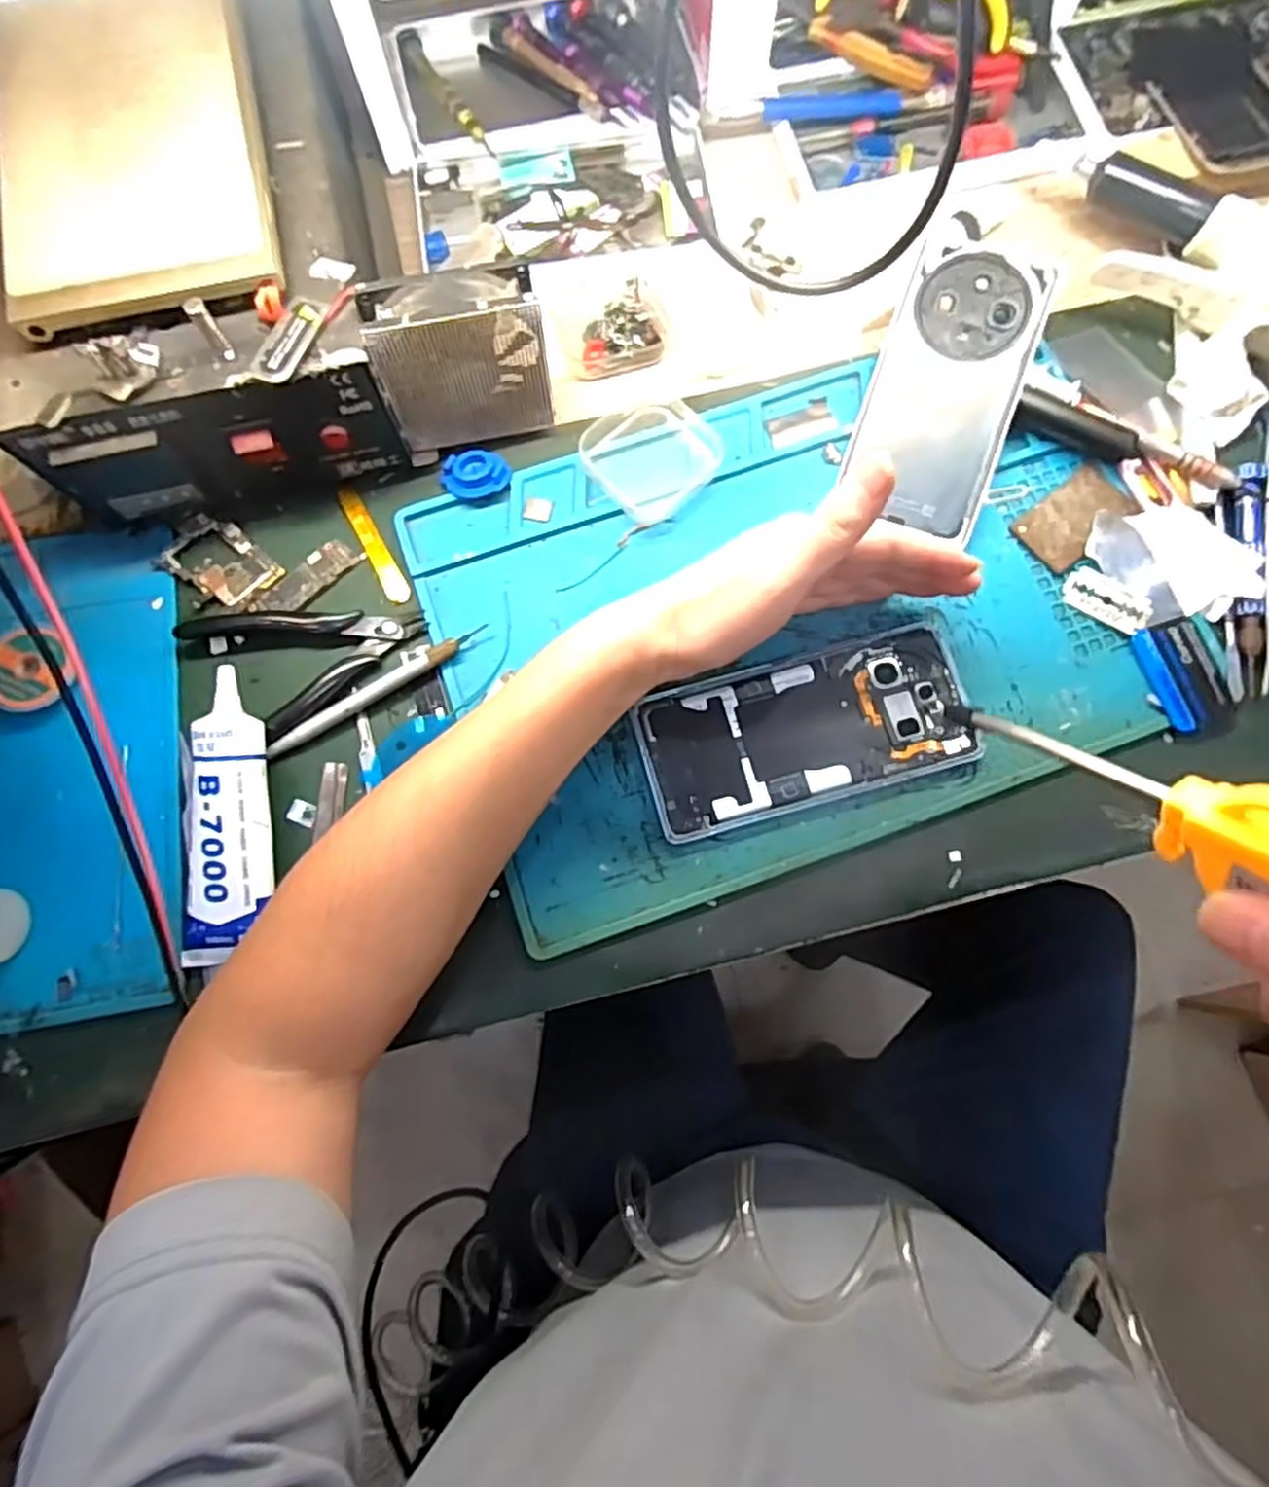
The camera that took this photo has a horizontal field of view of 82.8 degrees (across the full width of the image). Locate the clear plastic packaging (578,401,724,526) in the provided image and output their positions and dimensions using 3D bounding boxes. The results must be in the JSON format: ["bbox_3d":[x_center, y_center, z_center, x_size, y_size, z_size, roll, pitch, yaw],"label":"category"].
[{"bbox_3d":[0.010,-0.158,0.394,0.065,0.016,0.062,-40,80,-8],"label":"clear plastic packaging"}]

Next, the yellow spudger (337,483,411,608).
[{"bbox_3d":[-0.142,-0.108,0.391,0.013,0.004,0.075,-28,78,-6],"label":"yellow spudger"}]

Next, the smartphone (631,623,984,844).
[{"bbox_3d":[0.084,-0.008,0.356,0.160,0.008,0.077,-15,77,-3],"label":"smartphone"}]

